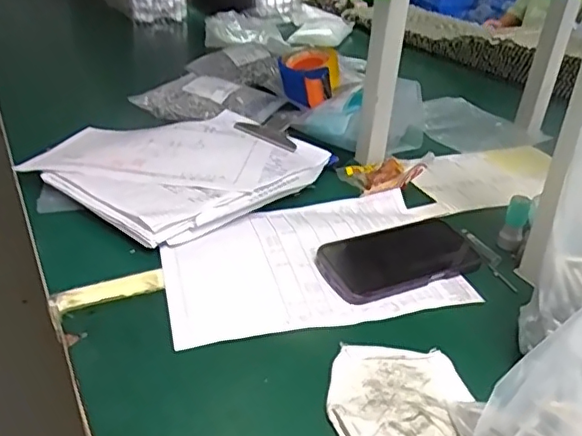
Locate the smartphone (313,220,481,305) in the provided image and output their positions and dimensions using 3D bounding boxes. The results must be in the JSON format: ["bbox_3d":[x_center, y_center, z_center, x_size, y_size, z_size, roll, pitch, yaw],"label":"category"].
[{"bbox_3d":[0.110,0.041,0.594,0.164,0.018,0.081,-11,34,-23],"label":"smartphone"}]

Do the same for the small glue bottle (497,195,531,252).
[{"bbox_3d":[0.242,0.006,0.627,0.023,0.058,0.020,16,33,19],"label":"small glue bottle"}]

